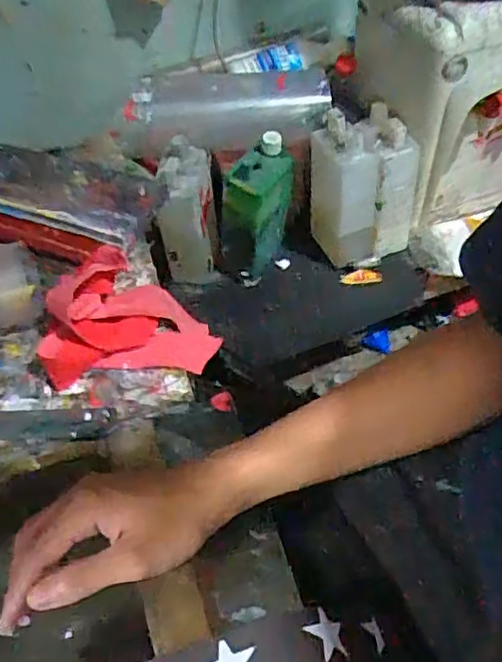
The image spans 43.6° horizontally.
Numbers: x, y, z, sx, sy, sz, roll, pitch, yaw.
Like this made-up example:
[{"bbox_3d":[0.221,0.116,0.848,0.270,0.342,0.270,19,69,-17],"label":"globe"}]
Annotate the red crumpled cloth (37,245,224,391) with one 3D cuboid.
[{"bbox_3d":[-0.106,-0.017,0.543,0.141,0.061,0.115,-8,52,-5],"label":"red crumpled cloth"}]

